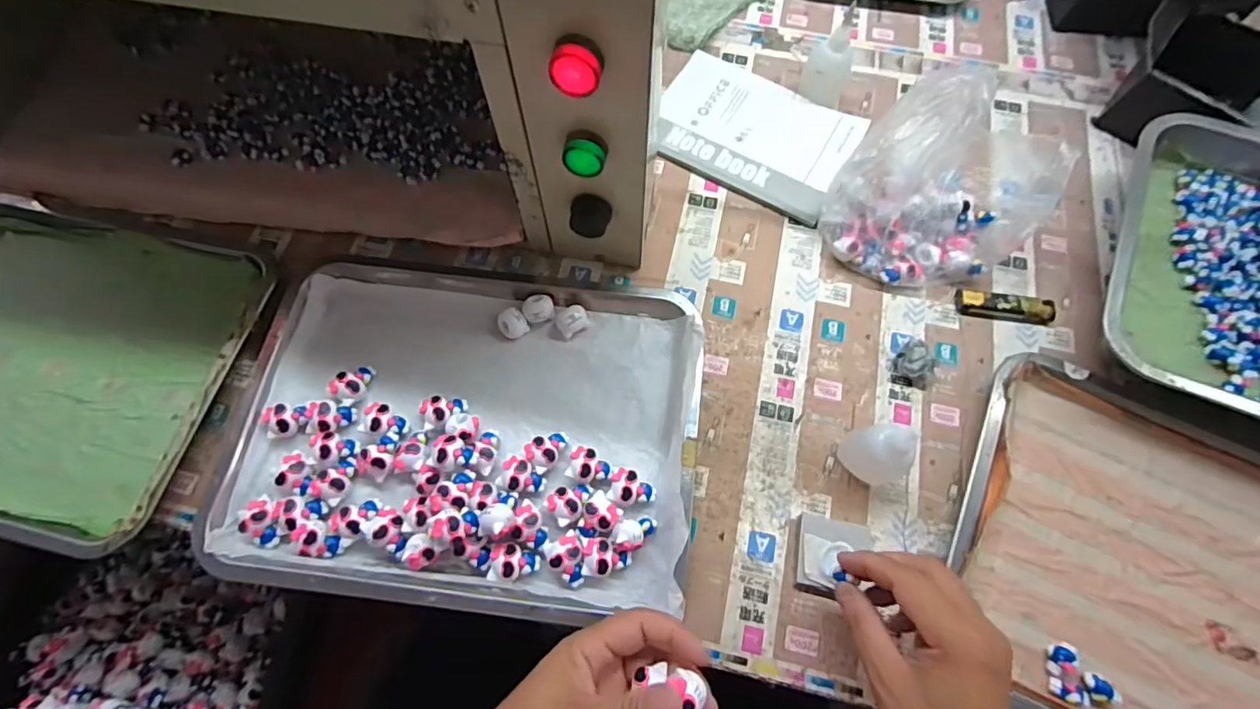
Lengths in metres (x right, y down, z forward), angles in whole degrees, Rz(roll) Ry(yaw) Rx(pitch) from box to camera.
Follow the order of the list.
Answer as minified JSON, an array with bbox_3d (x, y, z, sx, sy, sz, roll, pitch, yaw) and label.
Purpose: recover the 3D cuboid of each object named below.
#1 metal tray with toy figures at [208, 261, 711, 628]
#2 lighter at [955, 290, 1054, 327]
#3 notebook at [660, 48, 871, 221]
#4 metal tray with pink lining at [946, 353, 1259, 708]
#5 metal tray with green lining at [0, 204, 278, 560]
[{"bbox_3d":[-0.123,0.049,0.425,0.344,0.044,0.263,6,69,2],"label":"metal tray with toy figures"},{"bbox_3d":[0.331,-0.042,0.481,0.080,0.014,0.023,8,69,3],"label":"lighter"},{"bbox_3d":[0.123,-0.224,0.548,0.191,0.006,0.137,28,71,10],"label":"notebook"},{"bbox_3d":[0.394,0.164,0.391,0.308,0.036,0.264,26,71,9],"label":"metal tray with pink lining"},{"bbox_3d":[-0.491,0.000,0.450,0.335,0.028,0.261,13,70,5],"label":"metal tray with green lining"}]

